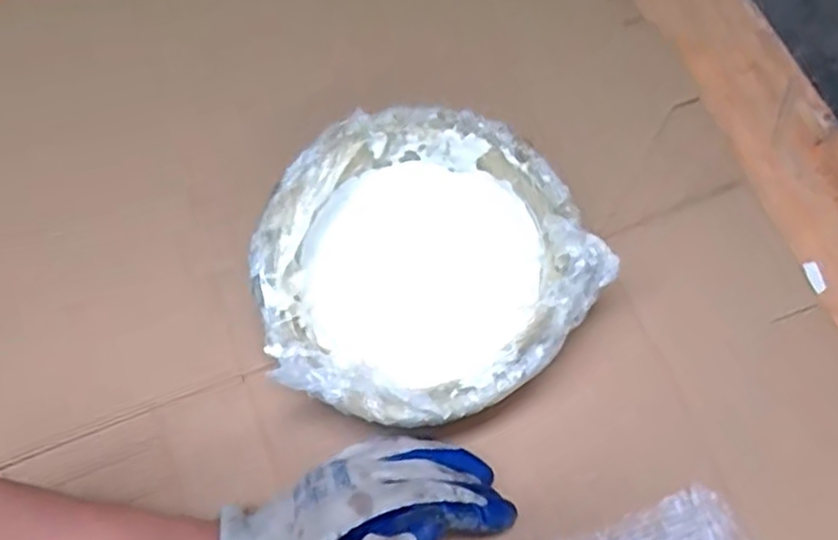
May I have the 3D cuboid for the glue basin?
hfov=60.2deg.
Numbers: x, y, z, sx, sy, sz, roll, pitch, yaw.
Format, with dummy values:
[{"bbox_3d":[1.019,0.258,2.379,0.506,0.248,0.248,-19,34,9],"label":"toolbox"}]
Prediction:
[{"bbox_3d":[-0.004,-0.003,0.447,0.191,0.065,0.186,0,75,-2],"label":"glue basin"}]

